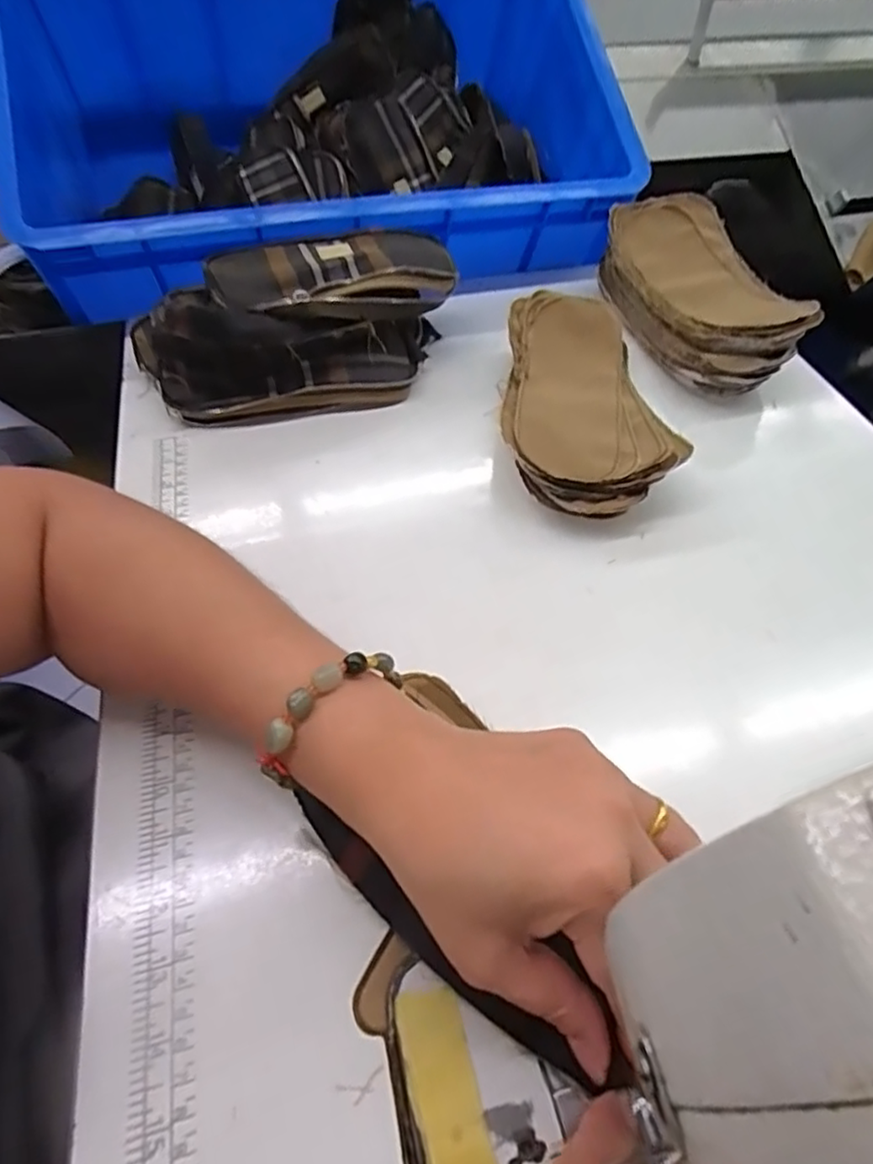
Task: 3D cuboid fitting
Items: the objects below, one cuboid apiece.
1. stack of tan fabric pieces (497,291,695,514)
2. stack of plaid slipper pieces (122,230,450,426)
[{"bbox_3d":[0.097,-0.130,0.447,0.107,0.035,0.206,-5,52,-5],"label":"stack of tan fabric pieces"},{"bbox_3d":[-0.096,-0.186,0.471,0.237,0.089,0.111,-17,54,-15],"label":"stack of plaid slipper pieces"}]

